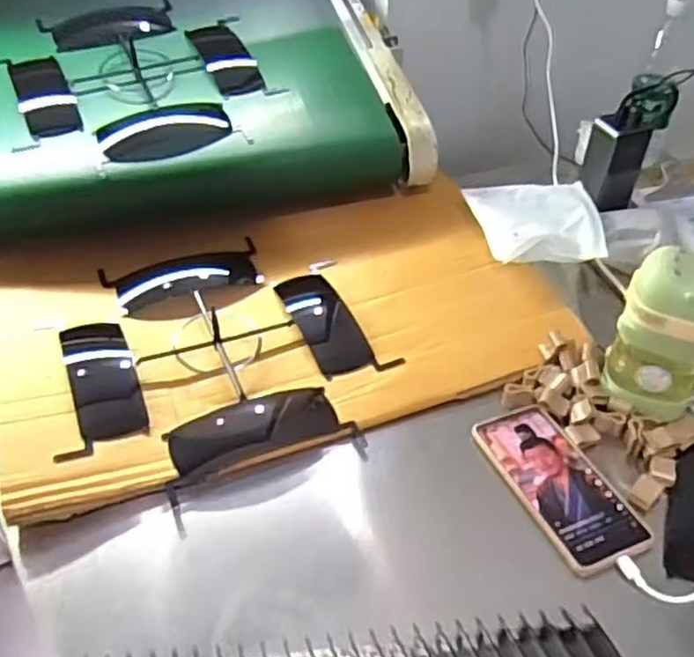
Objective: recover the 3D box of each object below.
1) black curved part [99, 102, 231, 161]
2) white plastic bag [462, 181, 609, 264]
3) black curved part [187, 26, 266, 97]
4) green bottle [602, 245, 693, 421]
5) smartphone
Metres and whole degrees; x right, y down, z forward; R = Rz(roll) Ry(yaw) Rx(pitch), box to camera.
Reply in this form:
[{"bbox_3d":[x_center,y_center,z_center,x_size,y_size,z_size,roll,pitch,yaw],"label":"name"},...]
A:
[{"bbox_3d":[-0.211,-0.231,0.824,0.150,0.020,0.085,-18,45,-21],"label":"black curved part"},{"bbox_3d":[0.219,-0.123,0.831,0.141,0.046,0.138,-1,42,-3],"label":"white plastic bag"},{"bbox_3d":[-0.156,-0.349,0.908,0.062,0.008,0.148,-20,62,-21],"label":"black curved part"},{"bbox_3d":[0.285,0.011,0.629,0.084,0.157,0.070,23,46,22],"label":"green bottle"},{"bbox_3d":[0.180,0.127,0.598,0.079,0.007,0.161,-15,44,-18],"label":"smartphone"}]

